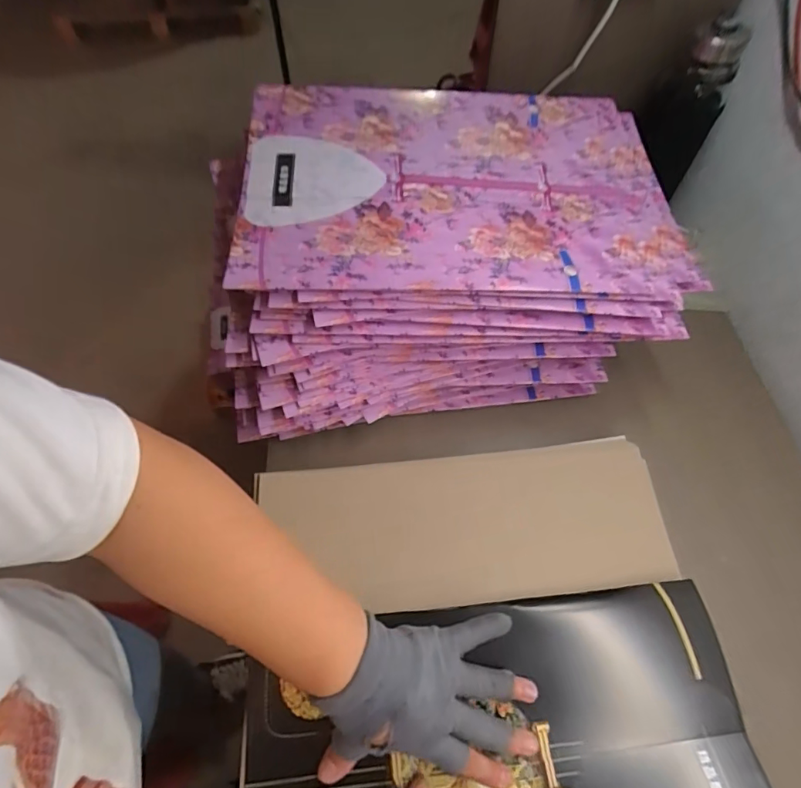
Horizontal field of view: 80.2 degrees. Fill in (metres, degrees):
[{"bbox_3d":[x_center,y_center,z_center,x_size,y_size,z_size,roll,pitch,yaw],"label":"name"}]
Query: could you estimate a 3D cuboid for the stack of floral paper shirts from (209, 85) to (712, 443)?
[{"bbox_3d":[0.052,-0.169,0.557,0.493,0.180,0.353,-7,60,-6],"label":"stack of floral paper shirts"}]

